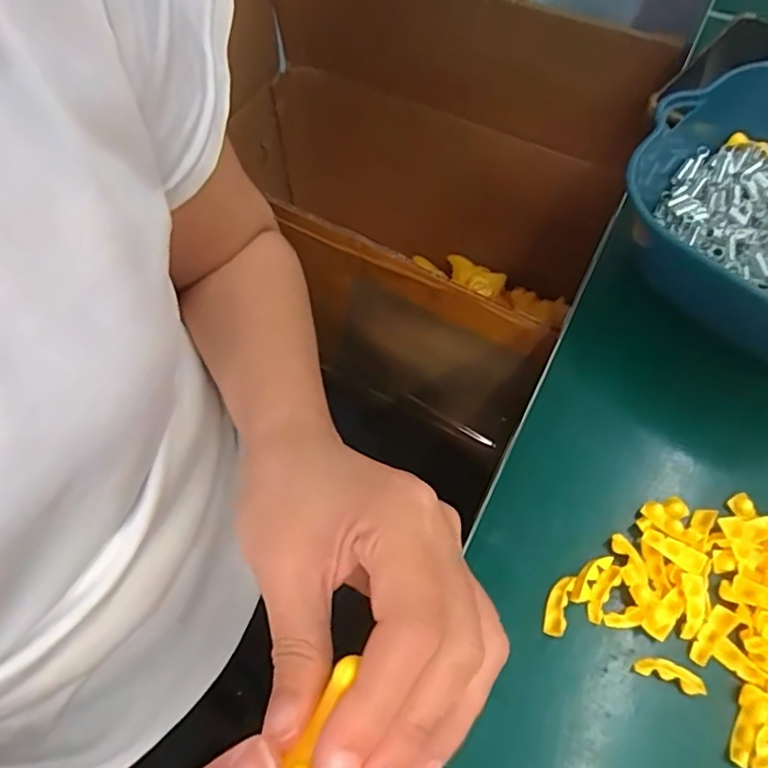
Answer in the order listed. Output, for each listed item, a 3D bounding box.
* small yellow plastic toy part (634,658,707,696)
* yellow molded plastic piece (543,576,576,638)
[{"bbox_3d":[0.131,0.133,0.274,0.030,0.006,0.010,19,63,12],"label":"small yellow plastic toy part"},{"bbox_3d":[0.084,0.107,0.291,0.010,0.006,0.028,17,63,11],"label":"yellow molded plastic piece"}]

